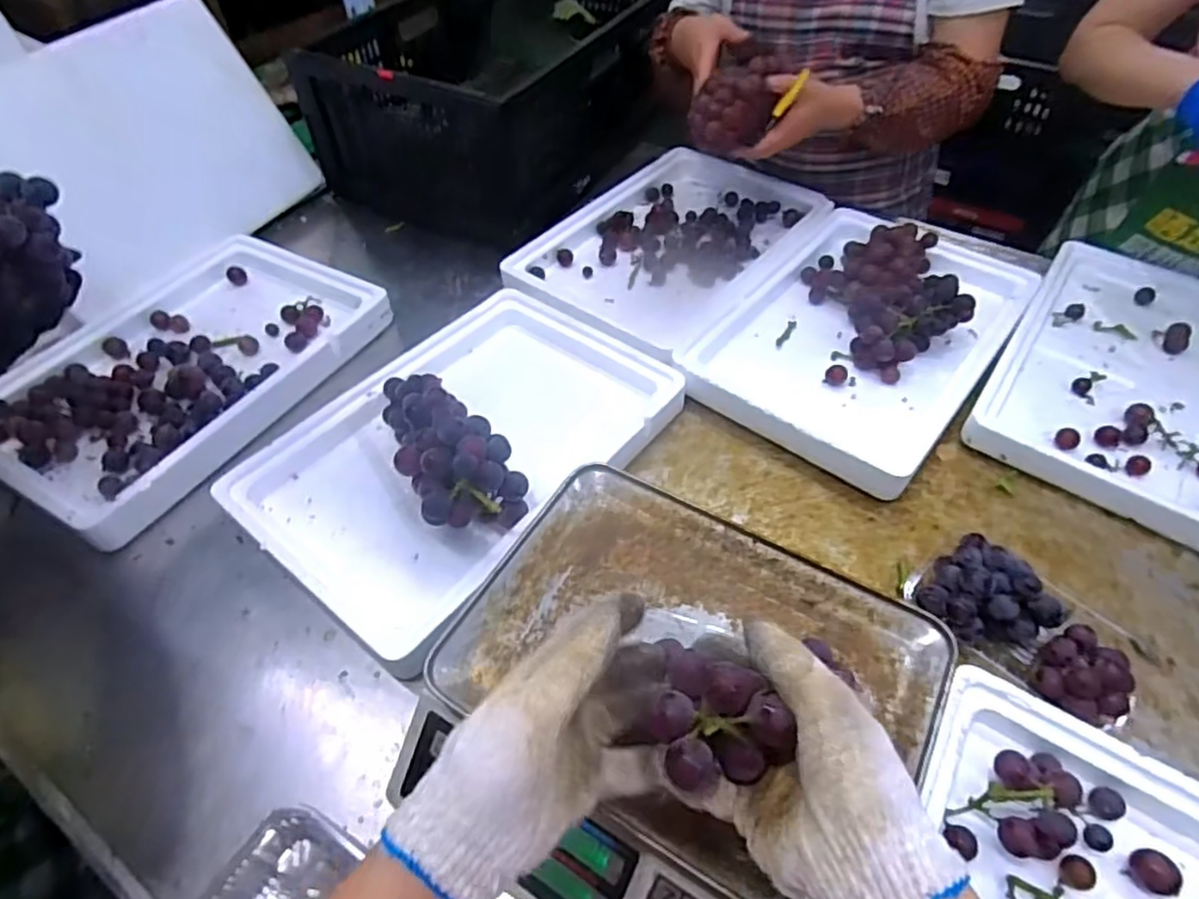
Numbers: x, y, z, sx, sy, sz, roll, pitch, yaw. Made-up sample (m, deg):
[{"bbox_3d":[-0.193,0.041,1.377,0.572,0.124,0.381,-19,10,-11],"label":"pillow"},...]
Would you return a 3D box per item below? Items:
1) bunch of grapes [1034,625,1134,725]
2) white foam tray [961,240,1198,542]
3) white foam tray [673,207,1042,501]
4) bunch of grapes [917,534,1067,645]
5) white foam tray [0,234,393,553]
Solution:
[{"bbox_3d":[0.403,0.189,0.560,0.067,0.055,0.078,24,54,20],"label":"bunch of grapes"},{"bbox_3d":[0.702,-0.086,0.788,0.379,0.033,0.478,30,58,22],"label":"white foam tray"},{"bbox_3d":[0.336,-0.165,0.840,0.307,0.054,0.462,32,59,23],"label":"white foam tray"},{"bbox_3d":[0.336,0.139,0.595,0.094,0.074,0.094,0,50,0],"label":"bunch of grapes"},{"bbox_3d":[-0.524,-0.111,0.843,0.332,0.060,0.447,24,56,18],"label":"white foam tray"}]

